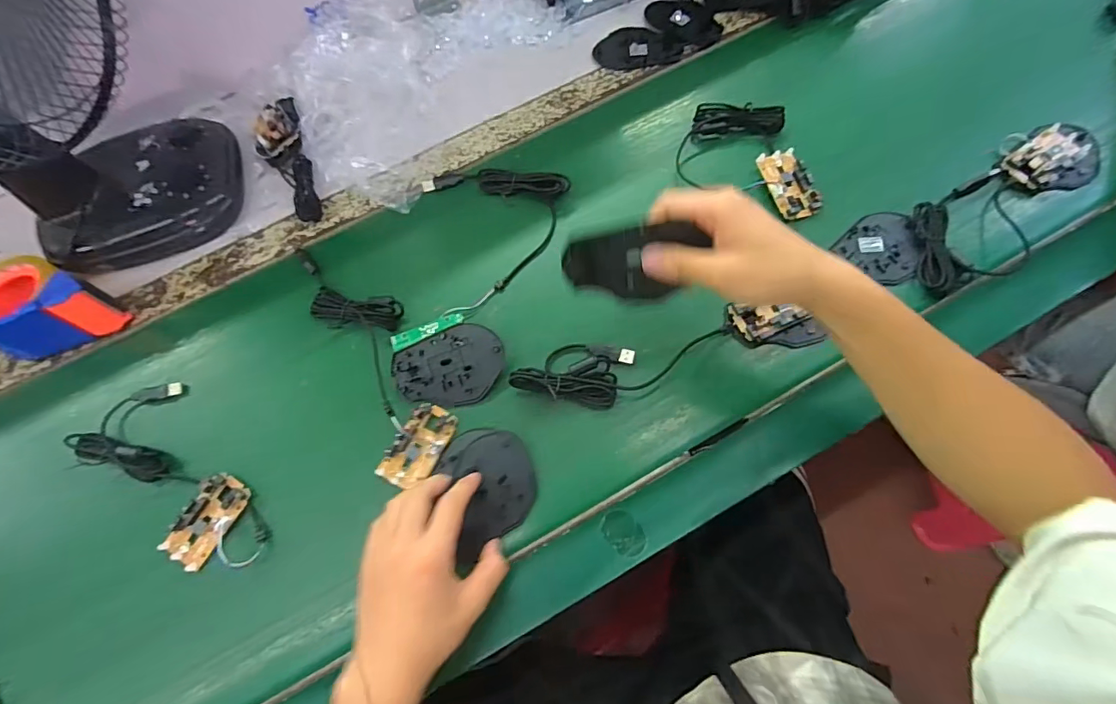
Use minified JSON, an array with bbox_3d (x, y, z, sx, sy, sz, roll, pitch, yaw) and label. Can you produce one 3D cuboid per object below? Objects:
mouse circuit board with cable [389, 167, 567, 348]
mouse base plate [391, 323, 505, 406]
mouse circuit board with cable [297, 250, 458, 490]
[{"bbox_3d":[-0.083,-0.100,0.515,0.148,0.029,0.214,9,74,1],"label":"mouse circuit board with cable"},{"bbox_3d":[-0.102,0.017,0.467,0.104,0.005,0.072,-23,88,3],"label":"mouse base plate"},{"bbox_3d":[-0.177,0.014,0.484,0.083,0.042,0.262,-28,77,-10],"label":"mouse circuit board with cable"}]

